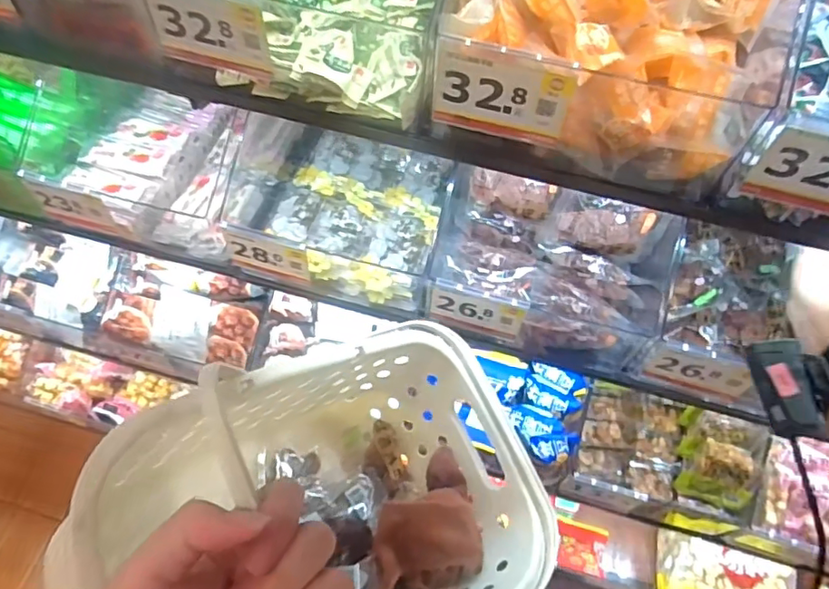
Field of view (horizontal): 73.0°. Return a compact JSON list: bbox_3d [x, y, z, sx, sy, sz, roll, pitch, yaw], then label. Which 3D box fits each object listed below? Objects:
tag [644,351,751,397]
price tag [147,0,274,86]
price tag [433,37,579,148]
[{"bbox_3d":[0.262,0.073,0.517,0.088,0.032,0.010,9,32,15],"label":"tag"},{"bbox_3d":[-0.147,-0.189,0.404,0.089,0.061,0.008,18,58,10],"label":"price tag"},{"bbox_3d":[0.058,-0.134,0.378,0.091,0.063,0.007,17,58,10],"label":"price tag"}]

